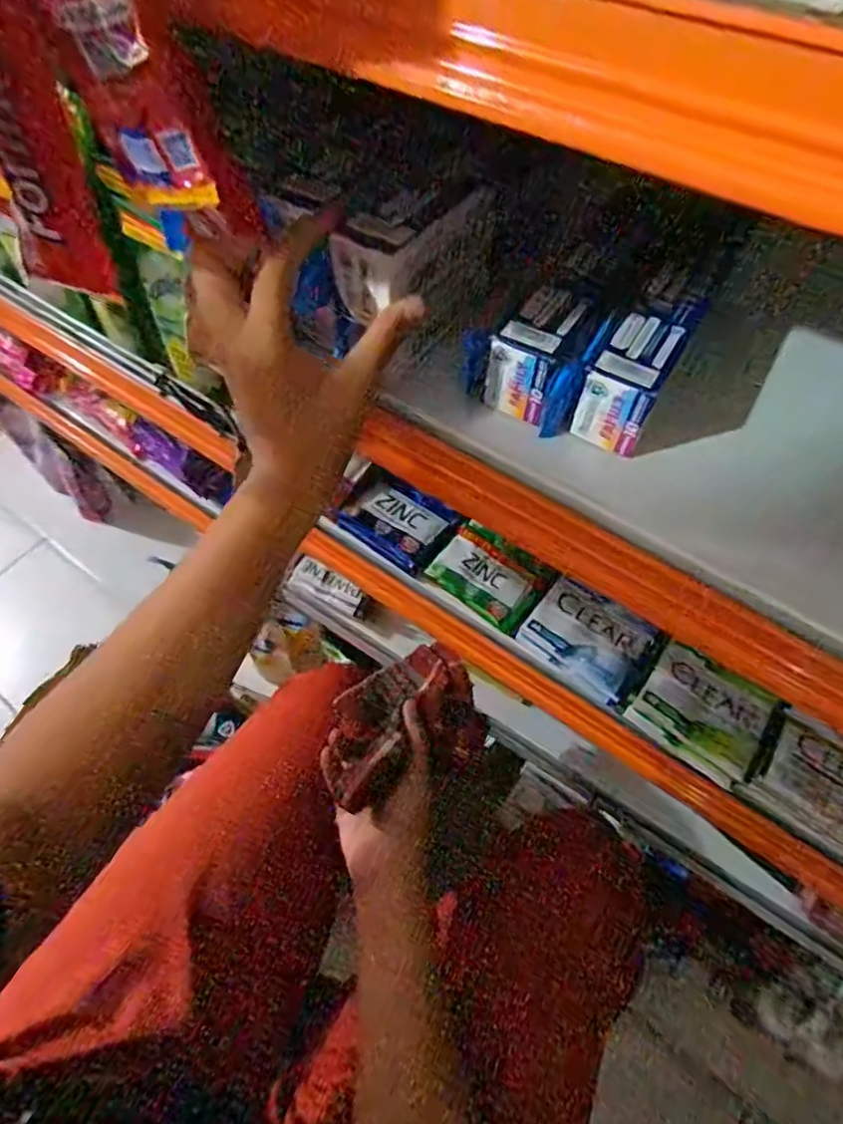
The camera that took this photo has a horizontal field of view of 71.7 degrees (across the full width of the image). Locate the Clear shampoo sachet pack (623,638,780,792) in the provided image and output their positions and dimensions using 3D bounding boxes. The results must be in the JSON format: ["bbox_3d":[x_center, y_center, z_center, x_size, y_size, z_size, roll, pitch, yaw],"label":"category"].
[{"bbox_3d":[0.210,0.105,0.434,0.082,0.025,0.081,35,65,18],"label":"Clear shampoo sachet pack"}]

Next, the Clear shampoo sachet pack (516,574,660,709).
[{"bbox_3d":[0.134,0.058,0.465,0.092,0.016,0.075,34,65,18],"label":"Clear shampoo sachet pack"}]

